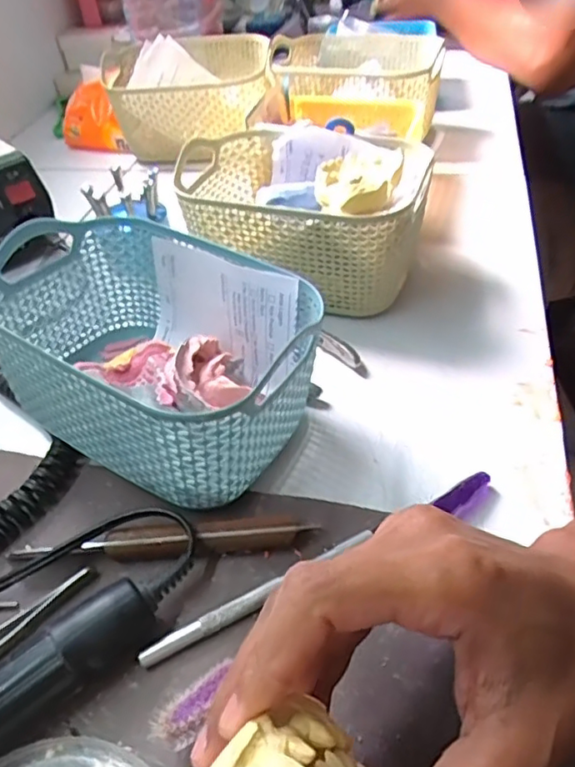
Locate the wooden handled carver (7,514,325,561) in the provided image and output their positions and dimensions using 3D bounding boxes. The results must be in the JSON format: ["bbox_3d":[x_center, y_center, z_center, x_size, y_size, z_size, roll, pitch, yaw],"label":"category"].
[{"bbox_3d":[-0.060,0.076,0.281,0.143,0.016,0.014,-4,43,2],"label":"wooden handled carver"}]

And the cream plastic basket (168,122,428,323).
[{"bbox_3d":[0.011,-0.119,0.431,0.169,0.089,0.120,10,45,15],"label":"cream plastic basket"}]

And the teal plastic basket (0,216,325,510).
[{"bbox_3d":[-0.068,-0.013,0.323,0.163,0.088,0.112,22,50,26],"label":"teal plastic basket"}]

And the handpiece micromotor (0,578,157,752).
[{"bbox_3d":[-0.128,0.138,0.216,0.176,0.027,0.027,-32,50,-26],"label":"handpiece micromotor"}]

